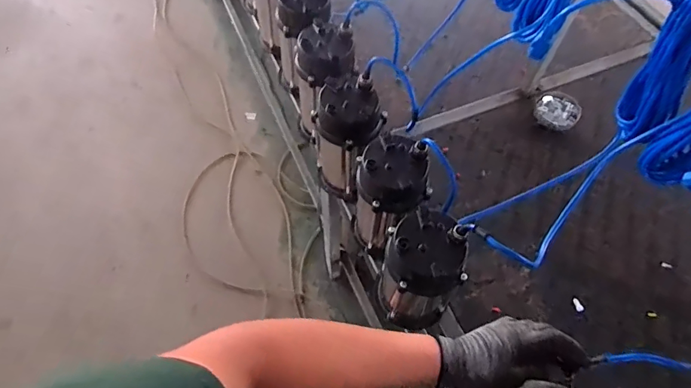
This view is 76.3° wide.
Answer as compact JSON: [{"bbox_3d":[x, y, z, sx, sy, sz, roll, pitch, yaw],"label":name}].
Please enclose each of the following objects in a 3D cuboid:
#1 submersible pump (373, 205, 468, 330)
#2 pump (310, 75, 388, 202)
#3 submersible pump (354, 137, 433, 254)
[{"bbox_3d":[0.125,0.141,0.762,0.116,0.268,0.127,-6,61,-4],"label":"submersible pump"},{"bbox_3d":[0.005,-0.106,0.902,0.116,0.264,0.112,34,66,17],"label":"pump"},{"bbox_3d":[0.082,0.024,0.825,0.119,0.261,0.146,-19,62,-11],"label":"submersible pump"}]

